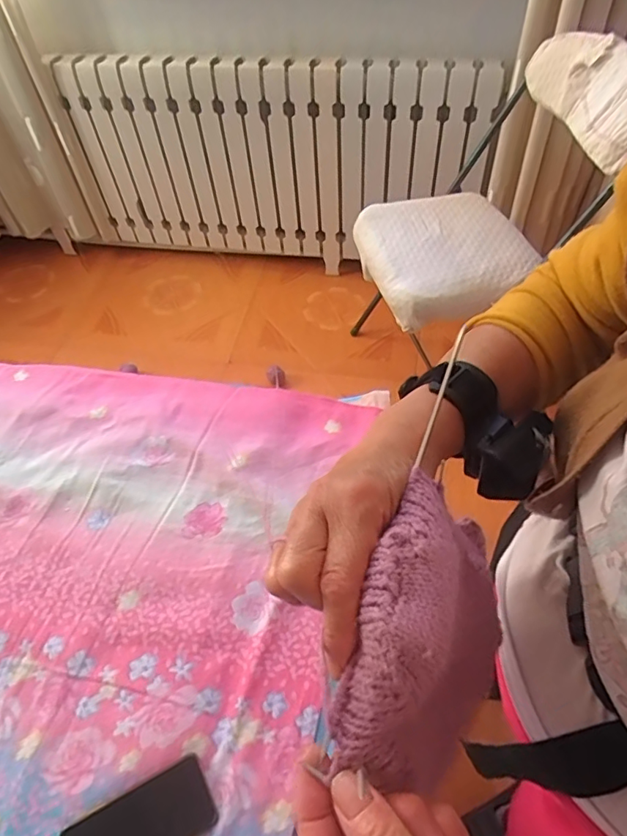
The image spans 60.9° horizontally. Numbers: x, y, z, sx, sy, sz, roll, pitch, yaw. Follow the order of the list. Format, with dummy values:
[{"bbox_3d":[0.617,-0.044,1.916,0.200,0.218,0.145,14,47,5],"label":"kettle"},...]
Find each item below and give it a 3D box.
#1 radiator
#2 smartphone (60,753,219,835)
[{"bbox_3d":[-0.144,-0.770,1.641,1.261,0.558,0.168,16,57,16],"label":"radiator"},{"bbox_3d":[-0.196,0.458,0.597,0.158,0.016,0.076,-26,56,-14],"label":"smartphone"}]

